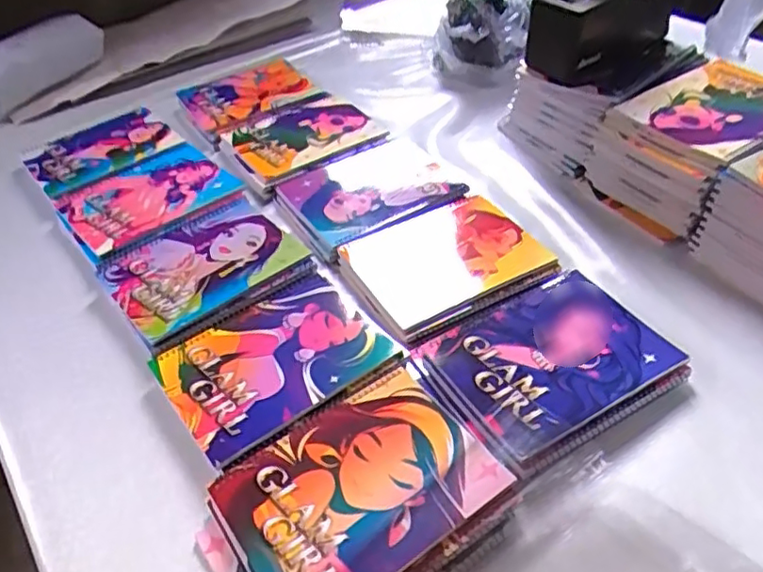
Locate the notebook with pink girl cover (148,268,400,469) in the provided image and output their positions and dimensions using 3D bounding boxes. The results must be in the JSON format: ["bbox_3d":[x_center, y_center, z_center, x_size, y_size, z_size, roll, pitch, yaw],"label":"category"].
[{"bbox_3d":[-0.103,0.066,0.589,0.191,0.009,0.153,-30,50,-25],"label":"notebook with pink girl cover"}]

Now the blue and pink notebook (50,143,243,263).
[{"bbox_3d":[-0.297,-0.118,0.785,0.194,0.016,0.157,-29,50,-25],"label":"blue and pink notebook"}]

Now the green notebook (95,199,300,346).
[{"bbox_3d":[-0.197,-0.028,0.687,0.190,0.010,0.152,-31,51,-26],"label":"green notebook"}]

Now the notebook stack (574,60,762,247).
[{"bbox_3d":[0.374,-0.161,0.742,0.199,0.124,0.168,-26,49,-22],"label":"notebook stack"}]

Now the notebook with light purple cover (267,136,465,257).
[{"bbox_3d":[-0.015,-0.129,0.781,0.201,0.023,0.166,-27,49,-23],"label":"notebook with light purple cover"}]

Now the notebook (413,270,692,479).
[{"bbox_3d":[0.155,0.070,0.578,0.203,0.030,0.156,-23,47,-19],"label":"notebook"}]

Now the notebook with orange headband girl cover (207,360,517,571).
[{"bbox_3d":[-0.016,0.156,0.489,0.204,0.007,0.150,-29,50,-24],"label":"notebook with orange headband girl cover"}]

